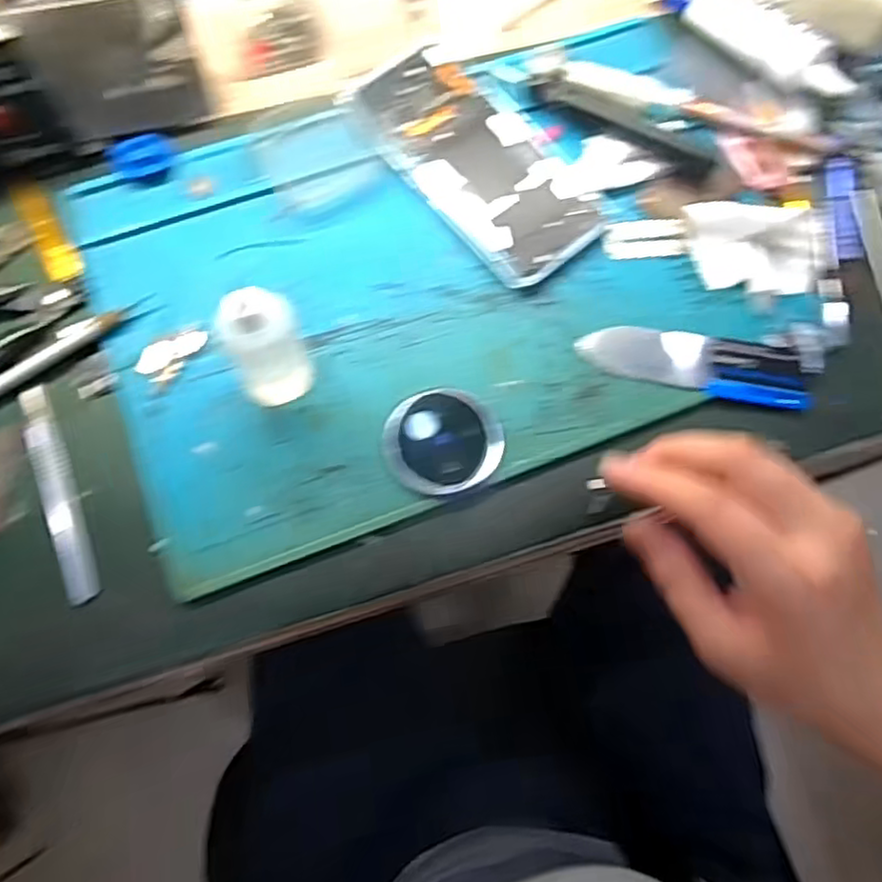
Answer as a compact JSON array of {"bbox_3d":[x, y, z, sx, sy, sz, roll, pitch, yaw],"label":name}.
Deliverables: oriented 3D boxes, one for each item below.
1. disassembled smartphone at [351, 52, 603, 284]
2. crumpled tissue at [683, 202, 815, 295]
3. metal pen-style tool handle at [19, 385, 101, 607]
[{"bbox_3d":[0.019,-0.163,0.391,0.077,0.011,0.159,-39,79,-12],"label":"disassembled smartphone"},{"bbox_3d":[0.178,-0.111,0.377,0.071,0.016,0.049,9,74,0],"label":"crumpled tissue"},{"bbox_3d":[-0.193,0.025,0.336,0.018,0.004,0.116,-21,76,-8],"label":"metal pen-style tool handle"}]

